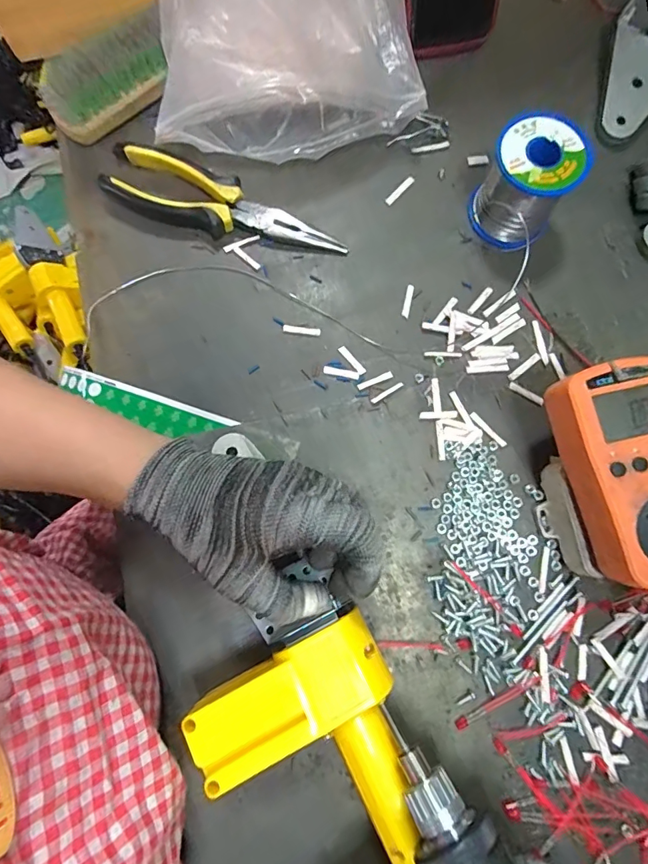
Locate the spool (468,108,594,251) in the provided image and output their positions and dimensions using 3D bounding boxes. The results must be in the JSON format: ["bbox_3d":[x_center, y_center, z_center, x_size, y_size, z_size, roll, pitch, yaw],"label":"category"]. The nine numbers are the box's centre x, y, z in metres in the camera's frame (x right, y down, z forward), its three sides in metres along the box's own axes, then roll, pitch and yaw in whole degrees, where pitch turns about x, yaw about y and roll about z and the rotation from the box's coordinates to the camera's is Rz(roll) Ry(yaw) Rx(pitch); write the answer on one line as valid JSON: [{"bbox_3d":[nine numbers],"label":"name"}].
[{"bbox_3d":[0.155,-0.191,0.343,0.062,0.061,0.070,29,79,5],"label":"spool"}]

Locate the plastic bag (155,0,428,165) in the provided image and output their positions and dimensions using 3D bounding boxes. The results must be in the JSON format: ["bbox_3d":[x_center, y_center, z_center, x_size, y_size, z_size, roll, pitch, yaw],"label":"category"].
[{"bbox_3d":[-0.032,-0.301,0.346,0.200,0.092,0.141,-11,79,-3],"label":"plastic bag"}]

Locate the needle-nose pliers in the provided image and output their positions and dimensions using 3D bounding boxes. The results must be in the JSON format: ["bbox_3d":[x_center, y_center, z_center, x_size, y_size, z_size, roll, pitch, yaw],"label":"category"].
[{"bbox_3d":[-0.079,-0.174,0.352,0.188,0.027,0.048,21,79,3],"label":"needle-nose pliers"}]

